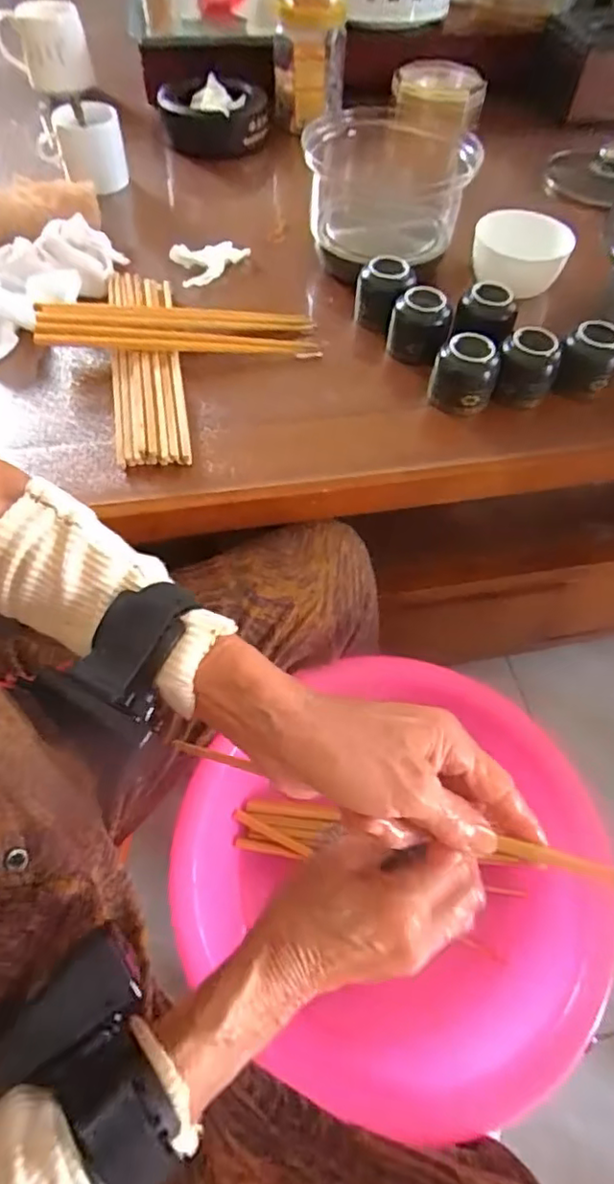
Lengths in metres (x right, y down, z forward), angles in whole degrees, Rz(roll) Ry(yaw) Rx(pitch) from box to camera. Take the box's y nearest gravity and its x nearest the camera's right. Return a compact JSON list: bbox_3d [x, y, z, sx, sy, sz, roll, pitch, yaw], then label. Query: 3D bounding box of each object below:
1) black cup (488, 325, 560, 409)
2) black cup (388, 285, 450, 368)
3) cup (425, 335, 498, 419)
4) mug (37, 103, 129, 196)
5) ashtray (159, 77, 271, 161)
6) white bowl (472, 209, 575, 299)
[{"bbox_3d":[0.186,-0.188,0.507,0.046,0.059,0.040,16,57,9],"label":"black cup"},{"bbox_3d":[0.100,-0.239,0.534,0.049,0.056,0.044,11,57,6],"label":"black cup"},{"bbox_3d":[0.130,-0.179,0.498,0.052,0.054,0.042,16,57,9],"label":"cup"},{"bbox_3d":[-0.255,-0.506,0.681,0.072,0.083,0.091,-33,63,-21],"label":"mug"},{"bbox_3d":[-0.117,-0.621,0.781,0.130,0.059,0.107,2,56,0],"label":"ashtray"},{"bbox_3d":[0.215,-0.343,0.611,0.090,0.057,0.090,1,57,-1],"label":"white bowl"}]

